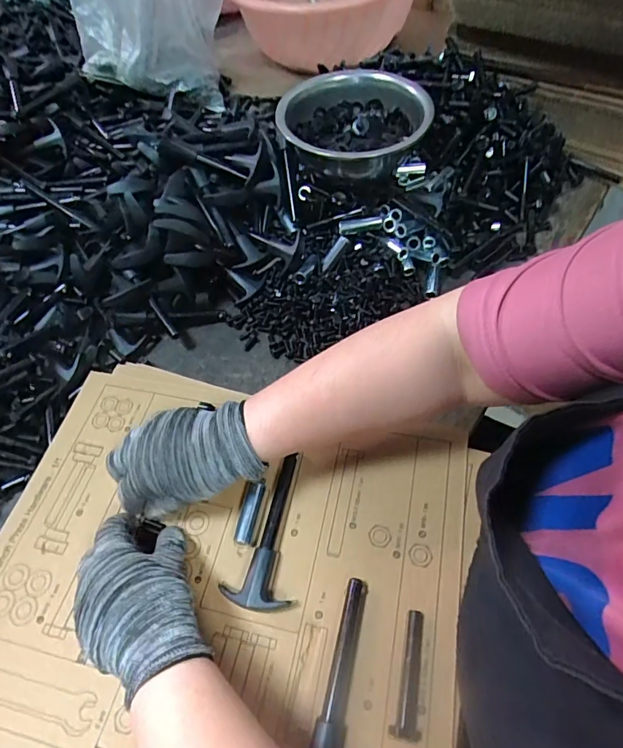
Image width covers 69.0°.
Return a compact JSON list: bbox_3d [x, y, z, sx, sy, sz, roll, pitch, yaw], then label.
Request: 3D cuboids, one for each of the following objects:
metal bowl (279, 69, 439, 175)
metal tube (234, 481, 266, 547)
[{"bbox_3d":[0.049,-0.288,0.530,0.163,0.049,0.165,-2,58,3],"label":"metal bowl"},{"bbox_3d":[-0.050,0.116,0.375,0.019,0.018,0.047,4,58,7],"label":"metal tube"}]

